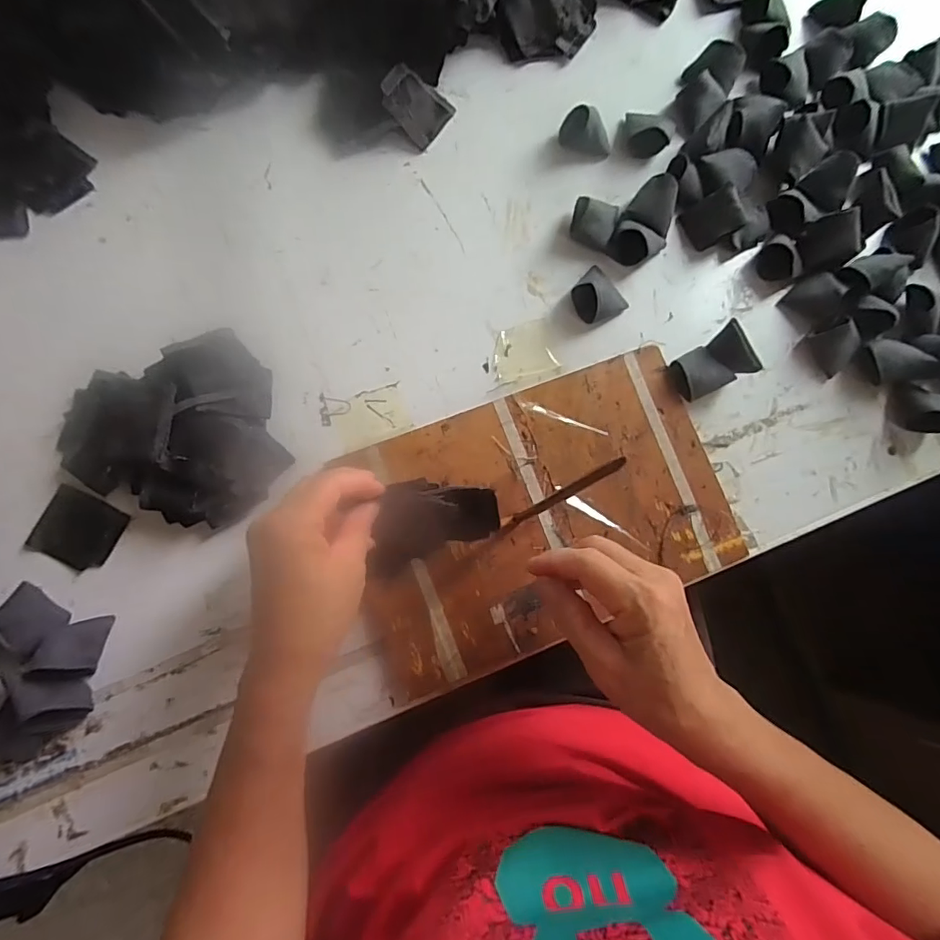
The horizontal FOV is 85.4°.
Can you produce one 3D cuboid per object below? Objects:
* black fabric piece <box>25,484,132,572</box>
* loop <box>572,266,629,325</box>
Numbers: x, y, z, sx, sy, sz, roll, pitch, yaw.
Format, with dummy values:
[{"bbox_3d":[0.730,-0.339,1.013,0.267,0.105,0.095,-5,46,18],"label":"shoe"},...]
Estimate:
[{"bbox_3d":[-0.278,0.043,0.360,0.054,0.006,0.048,26,82,1],"label":"black fabric piece"},{"bbox_3d":[0.101,-0.140,0.399,0.038,0.025,0.041,-34,85,-7],"label":"loop"}]

